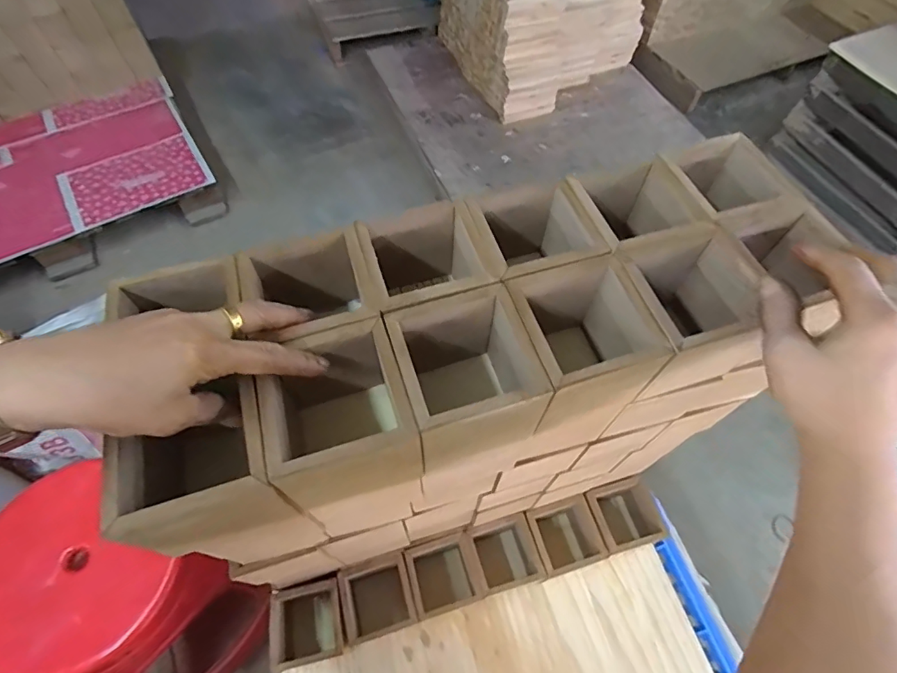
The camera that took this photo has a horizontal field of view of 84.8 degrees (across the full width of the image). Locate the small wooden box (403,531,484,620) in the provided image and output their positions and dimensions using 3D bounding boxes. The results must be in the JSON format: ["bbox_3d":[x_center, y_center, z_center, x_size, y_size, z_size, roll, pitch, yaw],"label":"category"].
[{"bbox_3d":[-0.006,0.342,0.693,0.090,0.086,0.094,-15,61,-9],"label":"small wooden box"}]

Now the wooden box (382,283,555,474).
[{"bbox_3d":[0.010,0.031,0.357,0.087,0.087,0.089,-16,61,-9],"label":"wooden box"}]

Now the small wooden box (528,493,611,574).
[{"bbox_3d":[0.166,0.304,0.729,0.090,0.110,0.091,-14,61,-8],"label":"small wooden box"}]

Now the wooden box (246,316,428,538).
[{"bbox_3d":[-0.074,0.056,0.345,0.087,0.100,0.095,-17,62,-10],"label":"wooden box"}]

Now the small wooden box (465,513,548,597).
[{"bbox_3d":[0.077,0.317,0.707,0.090,0.091,0.083,-14,61,-8],"label":"small wooden box"}]

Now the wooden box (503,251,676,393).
[{"bbox_3d":[0.095,0.006,0.375,0.086,0.088,0.088,-16,62,-10],"label":"wooden box"}]

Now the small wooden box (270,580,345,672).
[{"bbox_3d":[-0.182,0.387,0.662,0.089,0.084,0.085,-12,61,-7],"label":"small wooden box"}]

